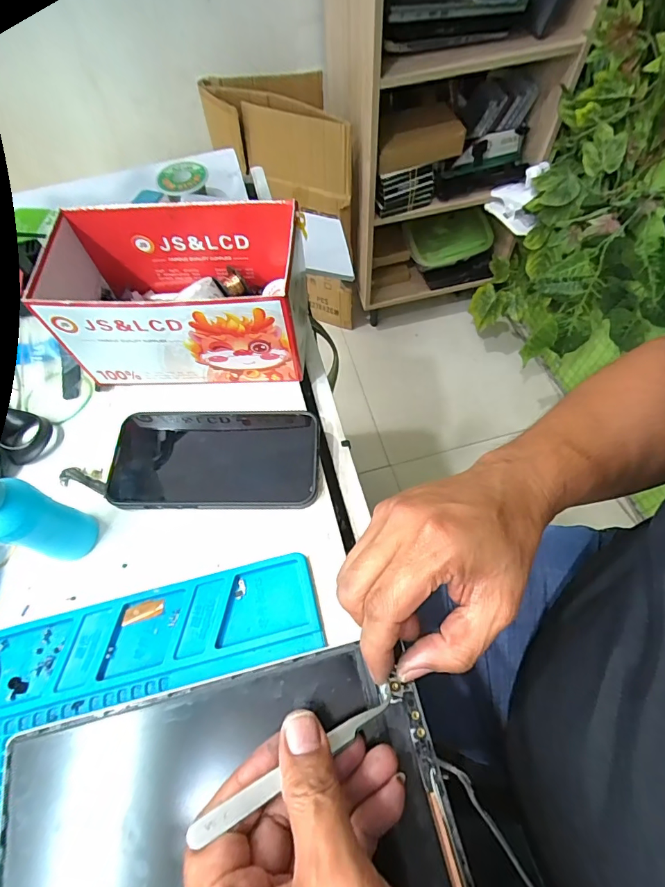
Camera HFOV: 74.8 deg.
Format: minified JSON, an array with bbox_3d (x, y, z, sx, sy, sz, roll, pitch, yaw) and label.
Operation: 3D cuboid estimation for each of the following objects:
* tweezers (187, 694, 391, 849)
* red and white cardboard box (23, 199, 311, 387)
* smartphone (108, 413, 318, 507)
[{"bbox_3d":[-0.015,0.153,0.208,0.107,0.005,0.009,-20,64,-25],"label":"tweezers"},{"bbox_3d":[-0.114,-0.111,0.337,0.181,0.088,0.105,-3,61,3],"label":"red and white cardboard box"},{"bbox_3d":[-0.084,0.009,0.315,0.145,0.014,0.075,-1,63,3],"label":"smartphone"}]

